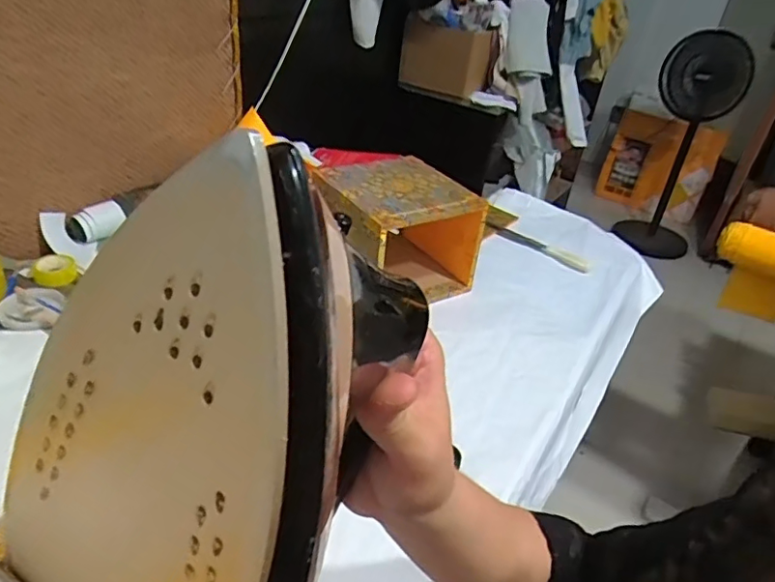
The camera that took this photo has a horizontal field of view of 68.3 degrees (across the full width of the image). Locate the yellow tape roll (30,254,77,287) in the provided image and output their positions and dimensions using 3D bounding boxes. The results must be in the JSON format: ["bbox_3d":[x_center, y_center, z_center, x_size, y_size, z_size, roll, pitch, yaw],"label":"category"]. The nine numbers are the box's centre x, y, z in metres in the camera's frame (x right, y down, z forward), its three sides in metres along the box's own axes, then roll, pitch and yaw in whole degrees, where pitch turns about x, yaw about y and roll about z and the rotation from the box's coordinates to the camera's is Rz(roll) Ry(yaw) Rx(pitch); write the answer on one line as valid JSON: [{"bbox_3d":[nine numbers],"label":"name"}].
[{"bbox_3d":[-0.448,-0.028,0.769,0.054,0.020,0.055,5,33,-4],"label":"yellow tape roll"}]

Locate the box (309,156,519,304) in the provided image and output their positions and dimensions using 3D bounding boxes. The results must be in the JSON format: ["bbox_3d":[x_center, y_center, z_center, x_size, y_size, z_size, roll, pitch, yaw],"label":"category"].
[{"bbox_3d":[0.017,-0.085,0.816,0.183,0.145,0.170,-15,40,-31],"label":"box"}]

